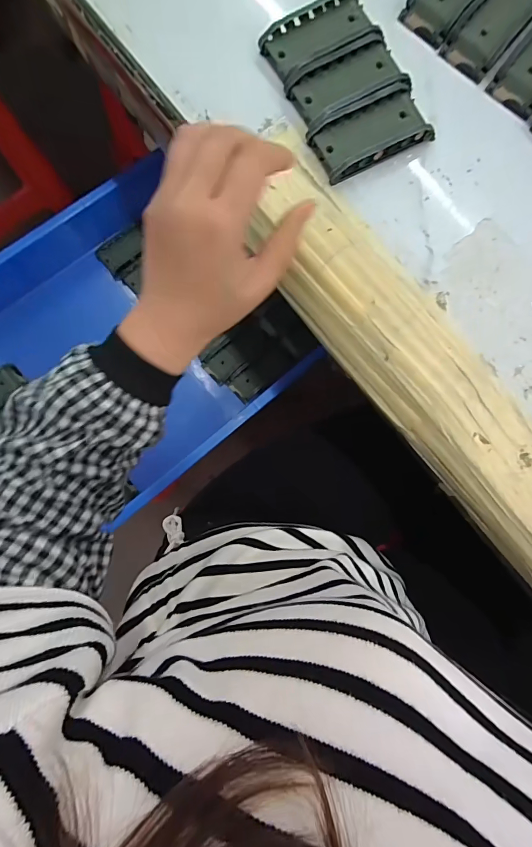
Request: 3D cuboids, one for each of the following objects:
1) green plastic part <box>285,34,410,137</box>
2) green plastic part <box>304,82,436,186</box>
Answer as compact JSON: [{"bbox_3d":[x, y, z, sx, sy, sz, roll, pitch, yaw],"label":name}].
[{"bbox_3d":[0.067,-0.268,0.309,0.095,0.019,0.045,-31,86,-6],"label":"green plastic part"},{"bbox_3d":[0.084,-0.226,0.306,0.092,0.019,0.043,-28,86,-6],"label":"green plastic part"}]

